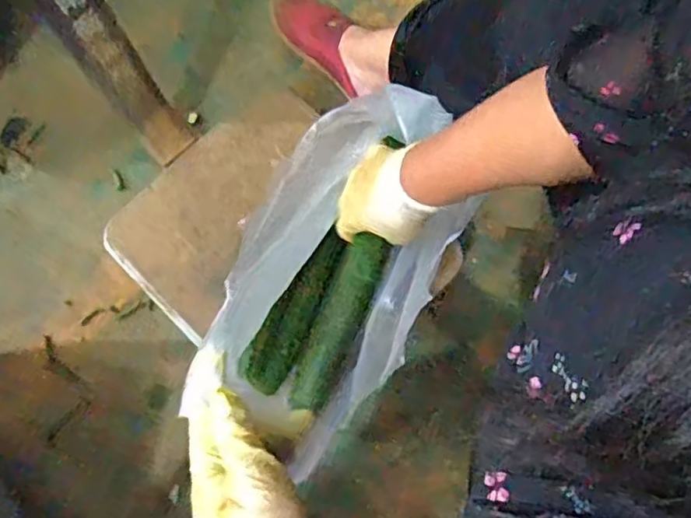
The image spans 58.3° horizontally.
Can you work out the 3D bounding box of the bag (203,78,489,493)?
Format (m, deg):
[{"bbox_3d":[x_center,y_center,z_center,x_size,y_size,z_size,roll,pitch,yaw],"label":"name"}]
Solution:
[{"bbox_3d":[0.006,-0.001,0.603,0.144,0.203,0.299,20,78,6],"label":"bag"}]

